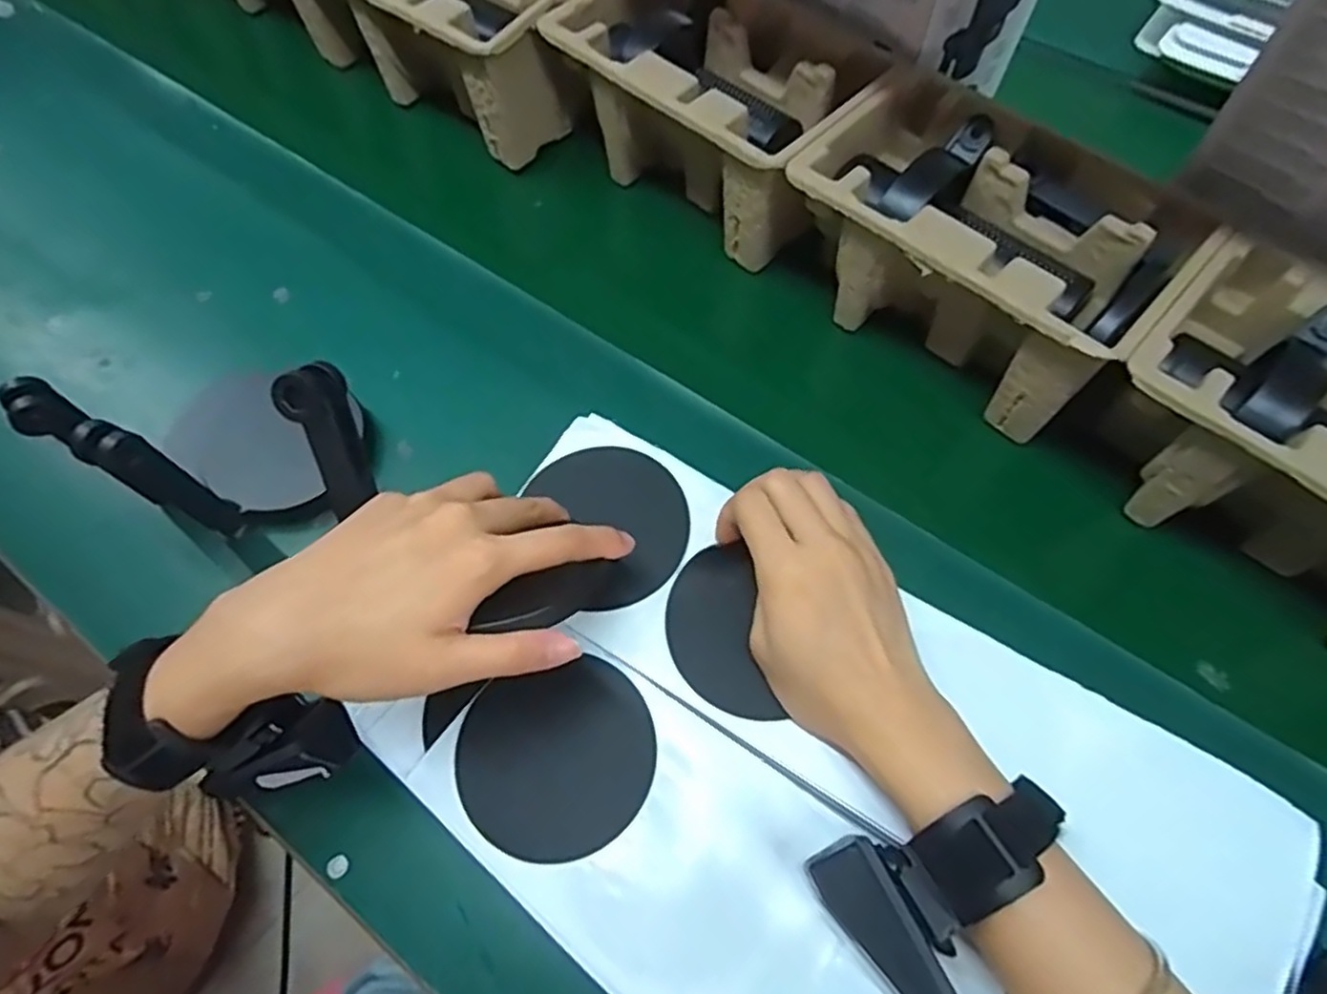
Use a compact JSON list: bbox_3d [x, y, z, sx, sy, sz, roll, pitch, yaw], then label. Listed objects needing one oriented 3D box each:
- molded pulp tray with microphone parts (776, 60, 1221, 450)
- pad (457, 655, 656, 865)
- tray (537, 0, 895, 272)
[{"bbox_3d":[0.204,-0.161,0.473,0.230,0.097,0.147,42,71,18],"label":"molded pulp tray with microphone parts"},{"bbox_3d":[-0.051,0.127,0.347,0.091,0.004,0.084,0,64,0],"label":"pad"},{"bbox_3d":[0.035,-0.294,0.545,0.227,0.099,0.138,40,70,18],"label":"tray"}]

